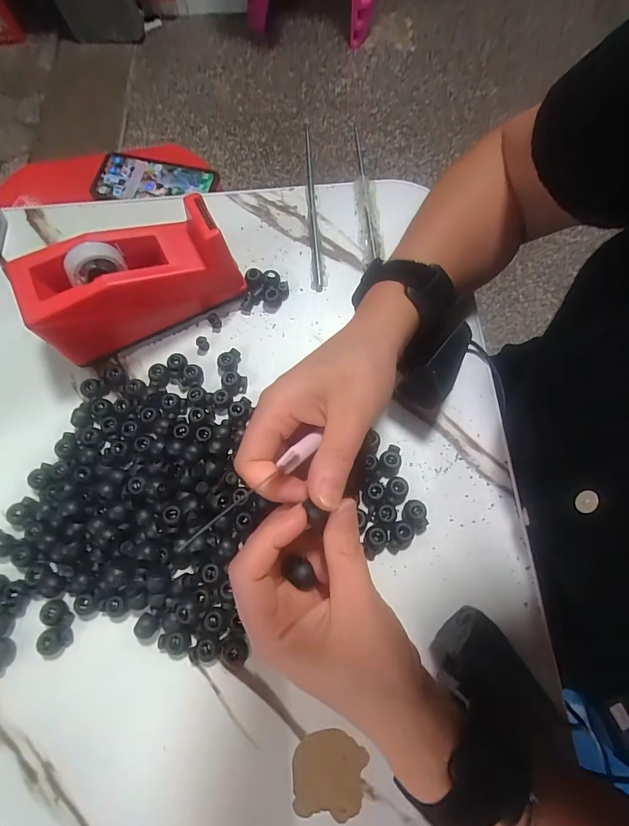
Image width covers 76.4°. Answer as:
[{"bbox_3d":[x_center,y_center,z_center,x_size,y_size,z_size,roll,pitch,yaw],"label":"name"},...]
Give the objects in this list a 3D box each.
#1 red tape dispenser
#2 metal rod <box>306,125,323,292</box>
[{"bbox_3d":[-0.136,-0.100,0.303,0.141,0.072,0.063,-32,75,-10],"label":"red tape dispenser"},{"bbox_3d":[-0.002,-0.190,0.367,0.007,0.011,0.173,-3,72,-1],"label":"metal rod"}]

